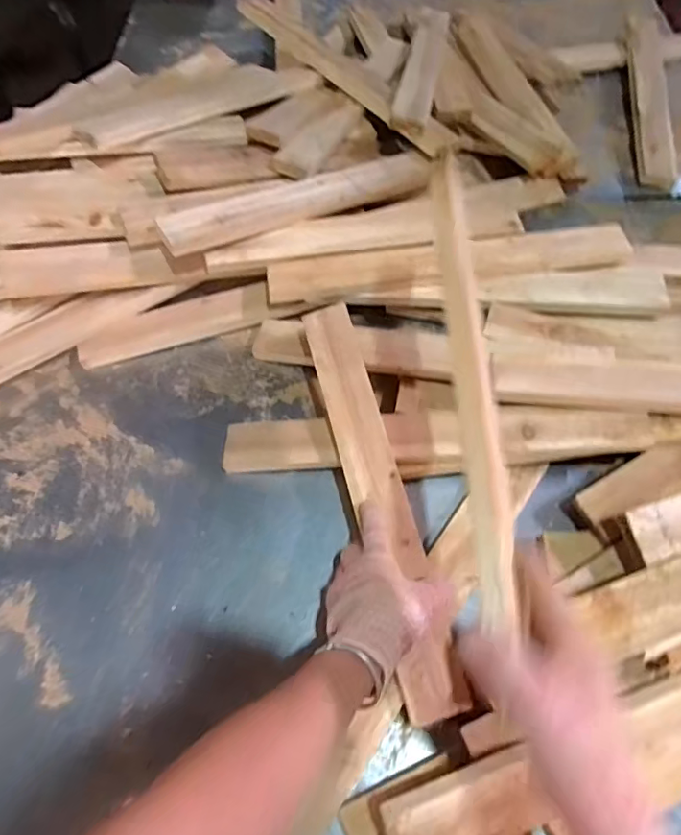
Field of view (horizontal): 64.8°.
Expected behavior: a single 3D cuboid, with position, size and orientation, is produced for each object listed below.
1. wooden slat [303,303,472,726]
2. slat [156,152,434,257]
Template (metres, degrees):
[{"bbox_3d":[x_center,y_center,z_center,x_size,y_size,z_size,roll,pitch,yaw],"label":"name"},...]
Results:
[{"bbox_3d":[0.038,0.071,0.603,0.063,0.021,0.476,-13,65,-8],"label":"wooden slat"},{"bbox_3d":[-0.043,-0.325,0.782,0.443,0.027,0.074,-24,75,-22],"label":"slat"}]

